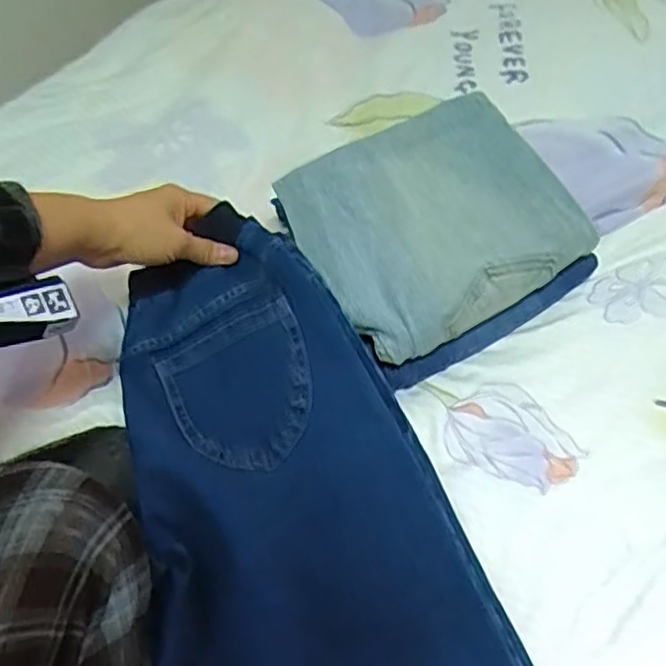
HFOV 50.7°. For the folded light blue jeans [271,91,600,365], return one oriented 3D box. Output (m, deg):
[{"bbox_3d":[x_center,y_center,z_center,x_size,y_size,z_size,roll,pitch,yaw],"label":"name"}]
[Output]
[{"bbox_3d":[0.074,-0.089,0.549,0.213,0.032,0.182,-30,76,-19],"label":"folded light blue jeans"}]

